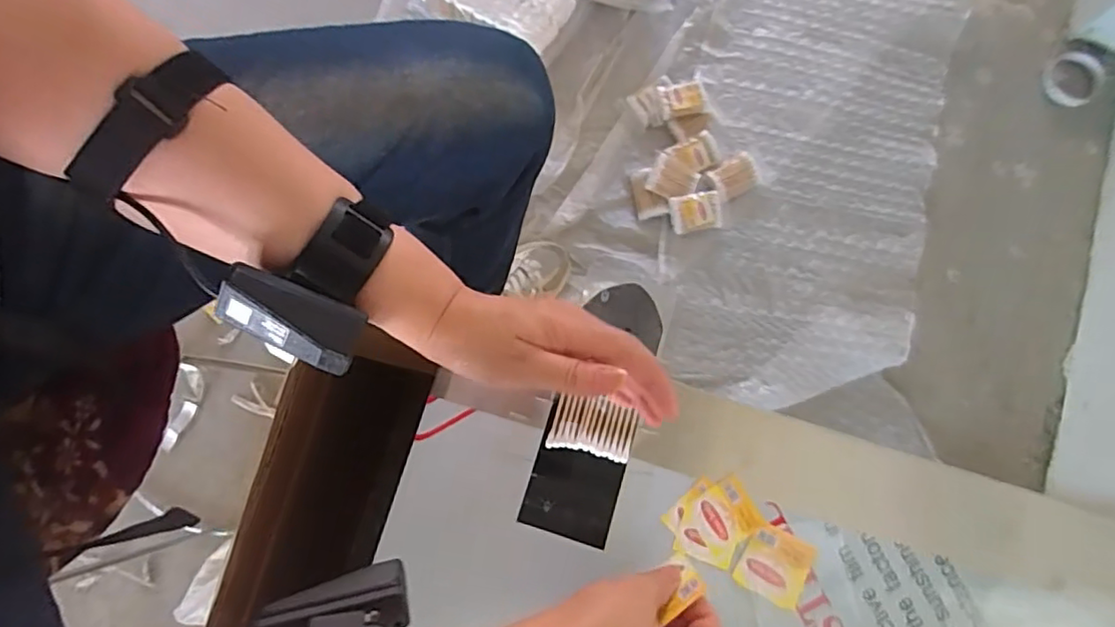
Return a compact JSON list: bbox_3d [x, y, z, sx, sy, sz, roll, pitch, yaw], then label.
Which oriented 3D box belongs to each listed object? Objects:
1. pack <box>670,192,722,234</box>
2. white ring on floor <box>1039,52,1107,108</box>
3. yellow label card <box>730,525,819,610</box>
[{"bbox_3d":[0.210,-0.151,0.918,0.075,0.016,0.058,-9,116,4],"label":"pack"},{"bbox_3d":[0.821,-0.373,0.970,0.089,0.012,0.101,29,81,4],"label":"white ring on floor"},{"bbox_3d":[0.147,0.171,0.412,0.046,0.004,0.043,26,80,5],"label":"yellow label card"}]

